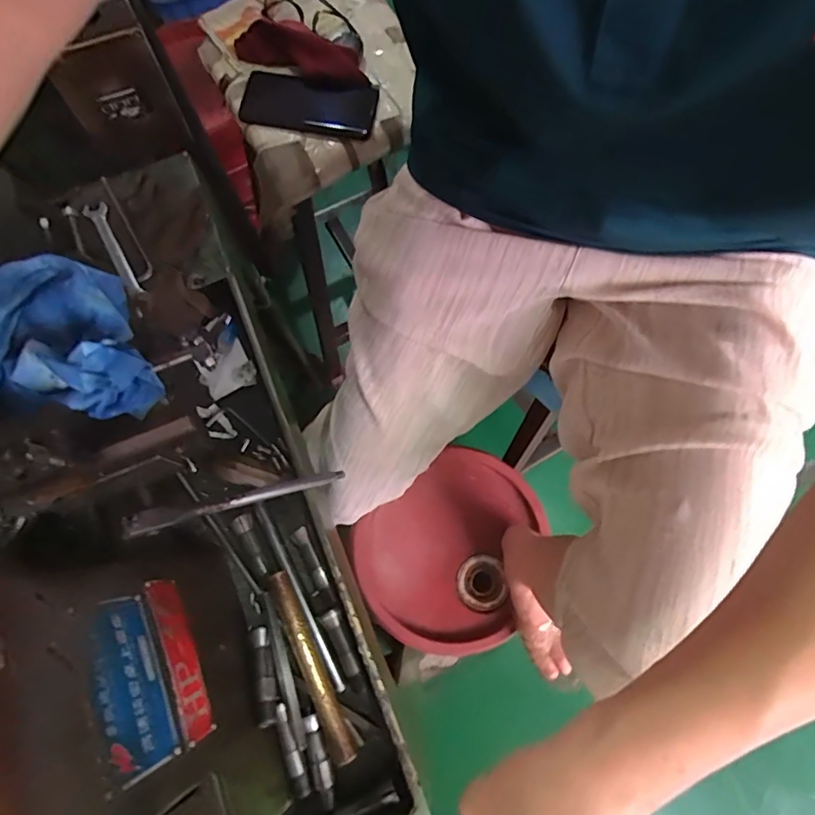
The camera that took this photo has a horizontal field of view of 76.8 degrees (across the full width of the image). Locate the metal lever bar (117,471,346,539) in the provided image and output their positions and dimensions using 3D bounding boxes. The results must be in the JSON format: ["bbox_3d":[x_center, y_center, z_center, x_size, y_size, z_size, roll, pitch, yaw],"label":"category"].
[{"bbox_3d":[-0.129,0.074,0.426,0.194,0.012,0.013,-8,65,-47],"label":"metal lever bar"}]

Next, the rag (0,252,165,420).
[{"bbox_3d":[-0.215,-0.041,0.301,0.098,0.040,0.124,-29,74,-11],"label":"rag"}]

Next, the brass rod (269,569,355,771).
[{"bbox_3d":[-0.084,0.219,0.441,0.018,0.019,0.157,-26,74,-6],"label":"brass rod"}]

